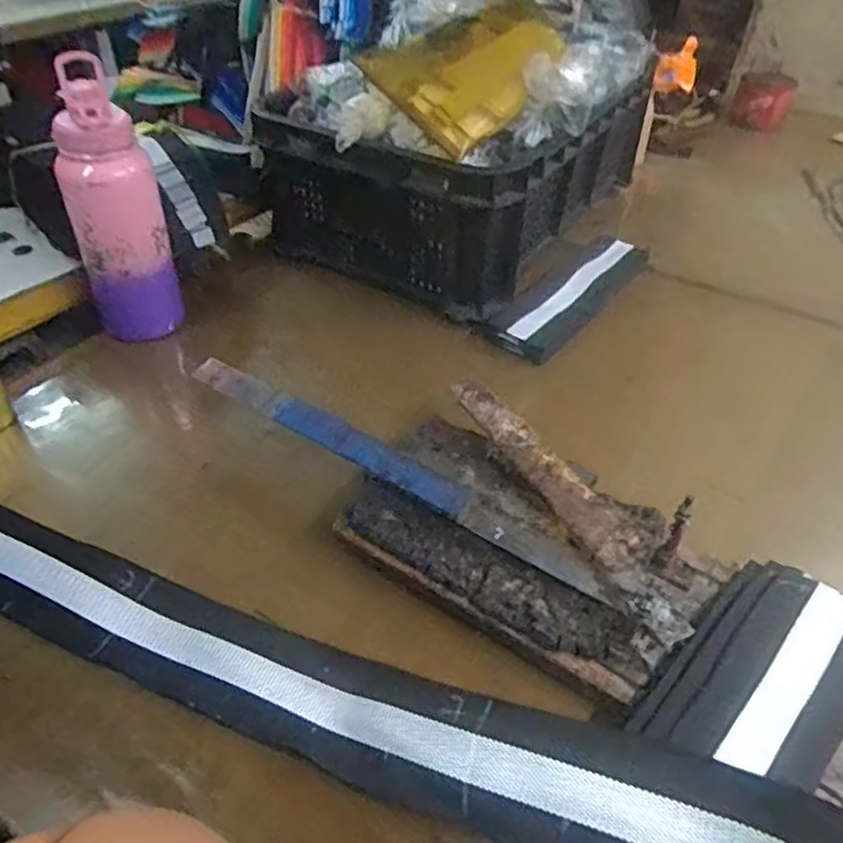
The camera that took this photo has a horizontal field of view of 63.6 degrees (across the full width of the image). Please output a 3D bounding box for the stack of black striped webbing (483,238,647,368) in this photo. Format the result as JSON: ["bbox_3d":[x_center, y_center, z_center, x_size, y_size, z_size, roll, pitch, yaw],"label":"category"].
[{"bbox_3d":[0.193,-0.161,0.842,0.085,0.017,0.284,31,50,27],"label":"stack of black striped webbing"}]

